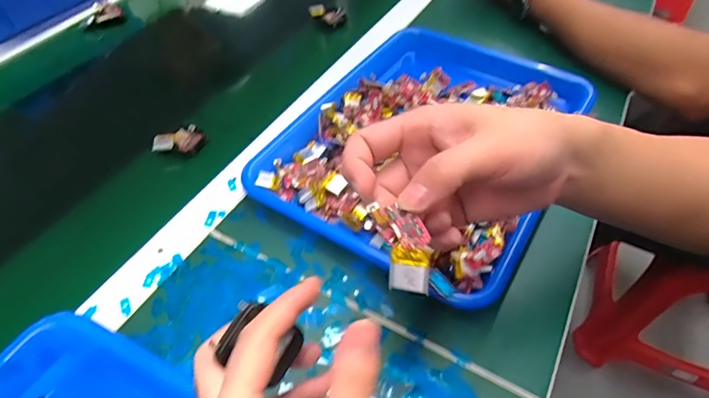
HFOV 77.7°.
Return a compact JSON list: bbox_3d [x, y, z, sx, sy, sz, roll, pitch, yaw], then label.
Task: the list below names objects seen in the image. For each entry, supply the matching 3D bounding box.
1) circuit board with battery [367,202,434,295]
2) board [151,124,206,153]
[{"bbox_3d":[0.024,0.022,0.223,0.020,0.015,0.051,-12,60,-14],"label":"circuit board with battery"},{"bbox_3d":[-0.188,-0.061,0.471,0.052,0.012,0.035,-25,54,-19],"label":"board"}]

